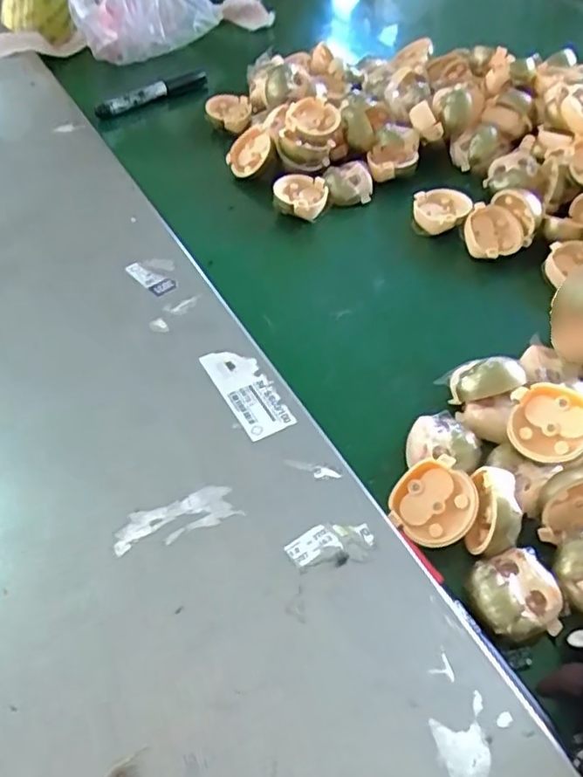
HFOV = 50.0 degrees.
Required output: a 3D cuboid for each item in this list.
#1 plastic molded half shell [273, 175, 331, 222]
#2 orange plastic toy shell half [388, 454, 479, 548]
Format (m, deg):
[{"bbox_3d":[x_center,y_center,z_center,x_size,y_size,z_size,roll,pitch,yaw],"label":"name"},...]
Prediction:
[{"bbox_3d":[0.008,-0.171,0.572,0.048,0.027,0.045,6,51,6],"label":"plastic molded half shell"},{"bbox_3d":[0.085,0.068,0.368,0.048,0.014,0.048,-5,72,17],"label":"orange plastic toy shell half"}]

